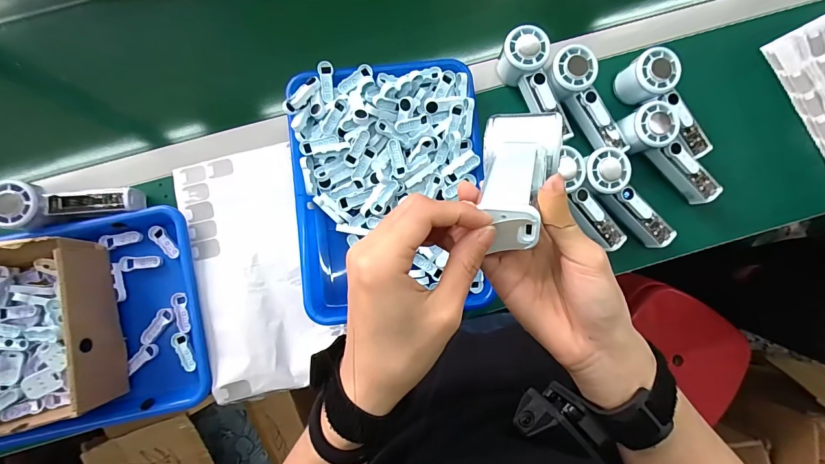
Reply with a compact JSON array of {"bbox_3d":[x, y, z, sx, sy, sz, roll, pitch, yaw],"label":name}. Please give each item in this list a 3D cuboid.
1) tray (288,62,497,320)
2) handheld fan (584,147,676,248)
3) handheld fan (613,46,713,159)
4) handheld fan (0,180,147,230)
[{"bbox_3d":[-0.031,-0.063,0.487,0.237,0.037,0.317,-6,85,0],"label":"tray"},{"bbox_3d":[0.272,-0.041,0.477,0.054,0.029,0.151,-43,101,-3],"label":"handheld fan"},{"bbox_3d":[0.336,-0.164,0.494,0.057,0.052,0.153,-31,85,-2],"label":"handheld fan"},{"bbox_3d":[-0.428,-0.037,0.471,0.158,0.049,0.057,-4,85,-13],"label":"handheld fan"}]

